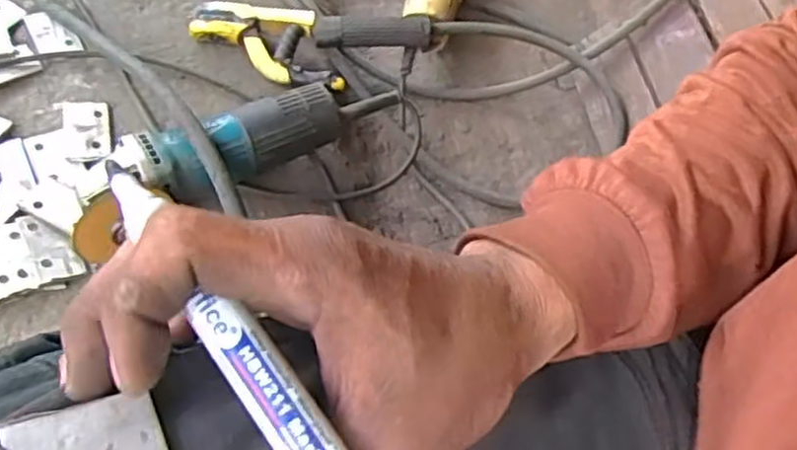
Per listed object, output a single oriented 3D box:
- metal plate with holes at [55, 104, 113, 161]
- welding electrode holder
[{"bbox_3d":[-0.295,-0.091,0.693,0.046,0.004,0.070,-13,61,-12],"label":"metal plate with holes"},{"bbox_3d":[-0.090,-0.191,0.773,0.245,0.031,0.095,-3,59,-6],"label":"welding electrode holder"}]

